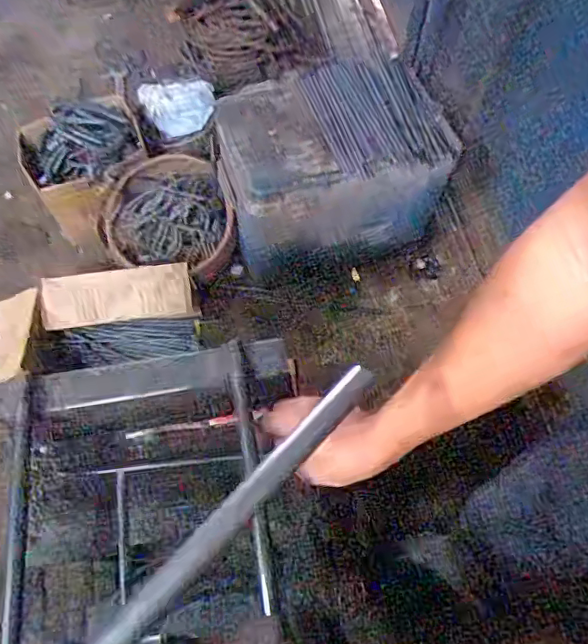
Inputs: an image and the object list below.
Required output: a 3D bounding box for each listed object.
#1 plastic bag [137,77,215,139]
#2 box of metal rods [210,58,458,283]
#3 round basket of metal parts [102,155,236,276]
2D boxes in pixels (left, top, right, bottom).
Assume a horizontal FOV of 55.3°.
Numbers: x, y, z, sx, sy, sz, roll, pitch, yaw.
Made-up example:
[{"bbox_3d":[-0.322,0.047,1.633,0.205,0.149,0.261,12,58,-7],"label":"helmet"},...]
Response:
[{"bbox_3d":[-0.319,-0.605,1.549,0.195,0.061,0.184,-13,62,-8],"label":"plastic bag"},{"bbox_3d":[0.078,-0.393,1.342,0.516,0.294,0.379,-17,63,-10],"label":"box of metal rods"},{"bbox_3d":[-0.302,-0.257,1.370,0.290,0.110,0.294,0,61,-1],"label":"round basket of metal parts"}]

